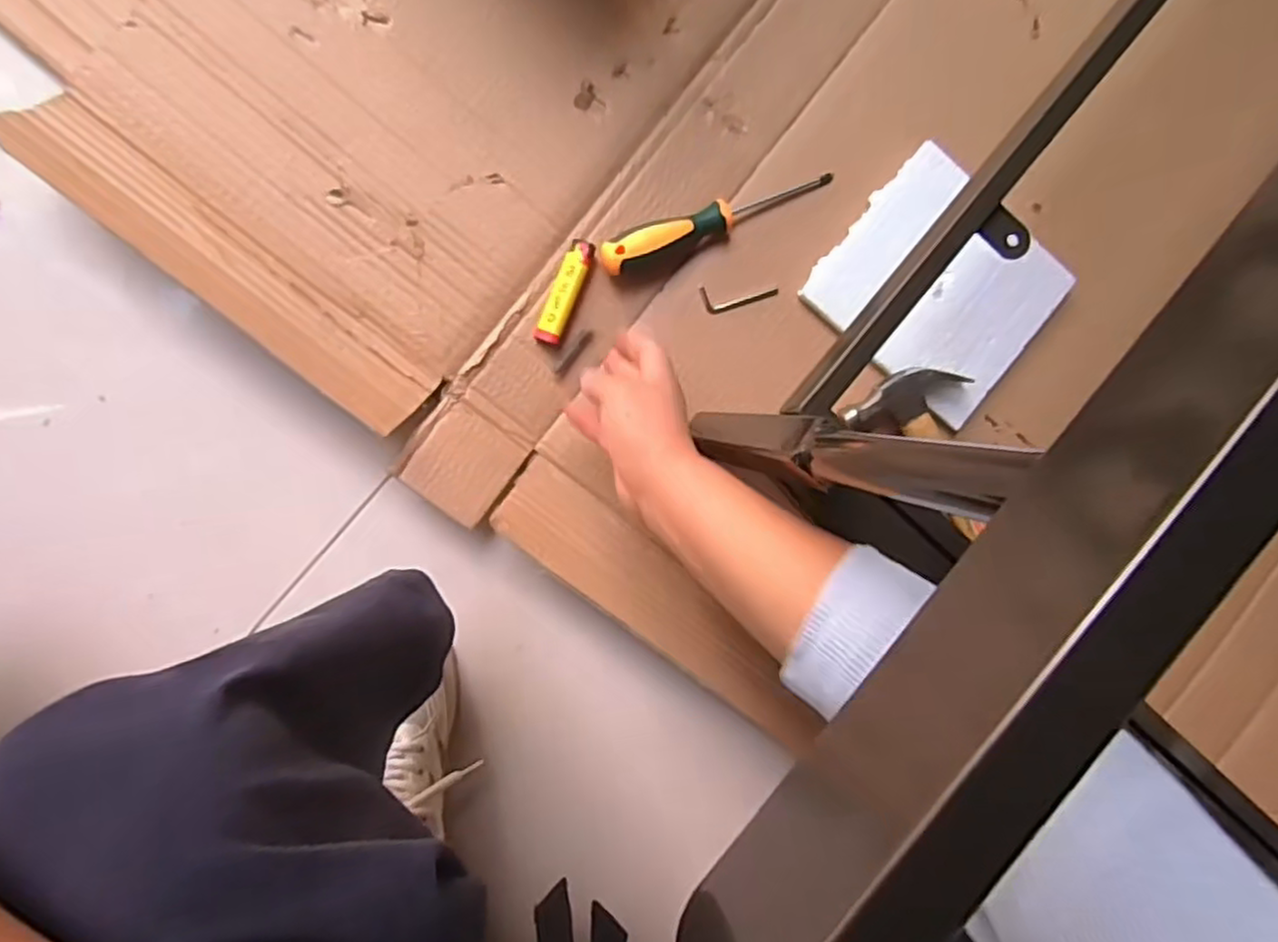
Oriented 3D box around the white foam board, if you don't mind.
[{"bbox_3d":[0.241,-0.146,0.572,0.171,0.014,0.152,39,95,-7],"label":"white foam board"}]

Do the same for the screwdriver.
[{"bbox_3d":[0.062,-0.191,0.542,0.192,0.032,0.028,-21,98,-6],"label":"screwdriver"}]

